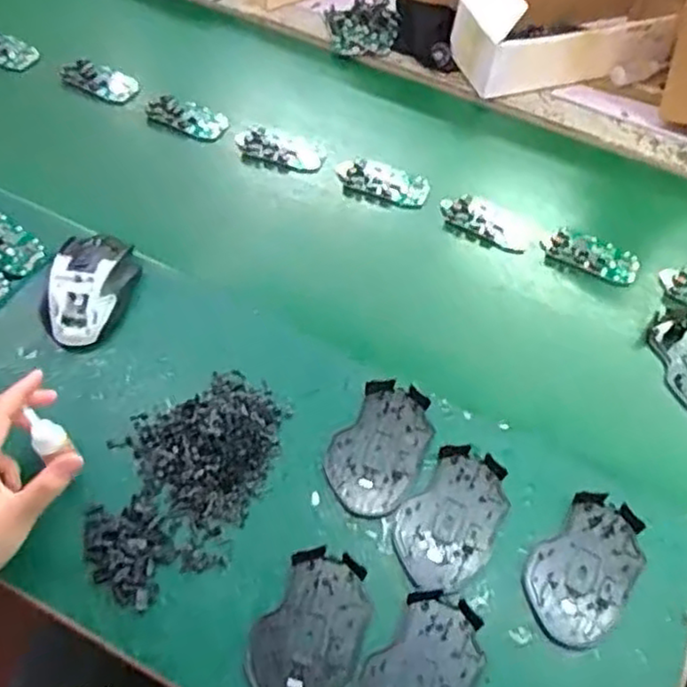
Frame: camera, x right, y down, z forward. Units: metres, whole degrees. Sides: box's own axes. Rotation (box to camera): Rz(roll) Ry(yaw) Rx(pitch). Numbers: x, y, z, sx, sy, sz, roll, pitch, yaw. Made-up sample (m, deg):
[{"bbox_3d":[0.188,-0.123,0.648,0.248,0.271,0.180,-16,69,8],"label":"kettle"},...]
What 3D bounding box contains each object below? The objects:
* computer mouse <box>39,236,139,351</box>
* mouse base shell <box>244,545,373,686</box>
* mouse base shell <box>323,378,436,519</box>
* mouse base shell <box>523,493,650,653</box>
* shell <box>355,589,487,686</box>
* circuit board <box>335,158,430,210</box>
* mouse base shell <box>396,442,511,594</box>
[{"bbox_3d":[-0.229,-0.049,0.630,0.071,0.043,0.110,10,56,2],"label":"computer mouse"},{"bbox_3d":[-0.024,0.207,0.496,0.073,0.009,0.114,19,57,8],"label":"mouse base shell"},{"bbox_3d":[0.031,0.085,0.578,0.071,0.009,0.115,26,58,13],"label":"mouse base shell"},{"bbox_3d":[0.186,0.172,0.531,0.072,0.012,0.116,34,60,17],"label":"mouse base shell"},{"bbox_3d":[0.055,0.234,0.484,0.071,0.006,0.115,31,60,15],"label":"shell"},{"bbox_3d":[0.042,-0.176,0.764,0.103,0.016,0.050,17,57,7],"label":"circuit board"},{"bbox_3d":[0.086,0.137,0.550,0.070,0.008,0.117,32,60,16],"label":"mouse base shell"}]

